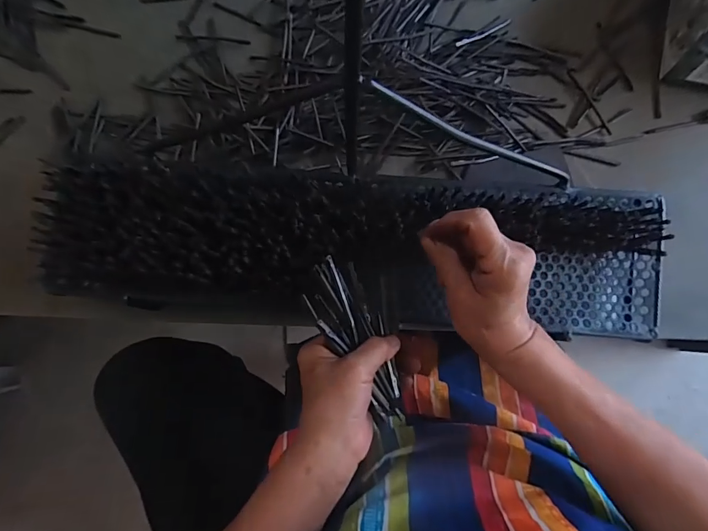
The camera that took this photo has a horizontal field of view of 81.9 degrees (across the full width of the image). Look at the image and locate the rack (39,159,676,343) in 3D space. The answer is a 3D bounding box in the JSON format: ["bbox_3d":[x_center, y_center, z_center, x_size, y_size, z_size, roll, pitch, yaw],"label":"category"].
[{"bbox_3d":[-0.002,-0.017,0.392,0.606,0.052,0.151,1,82,1],"label":"rack"}]

